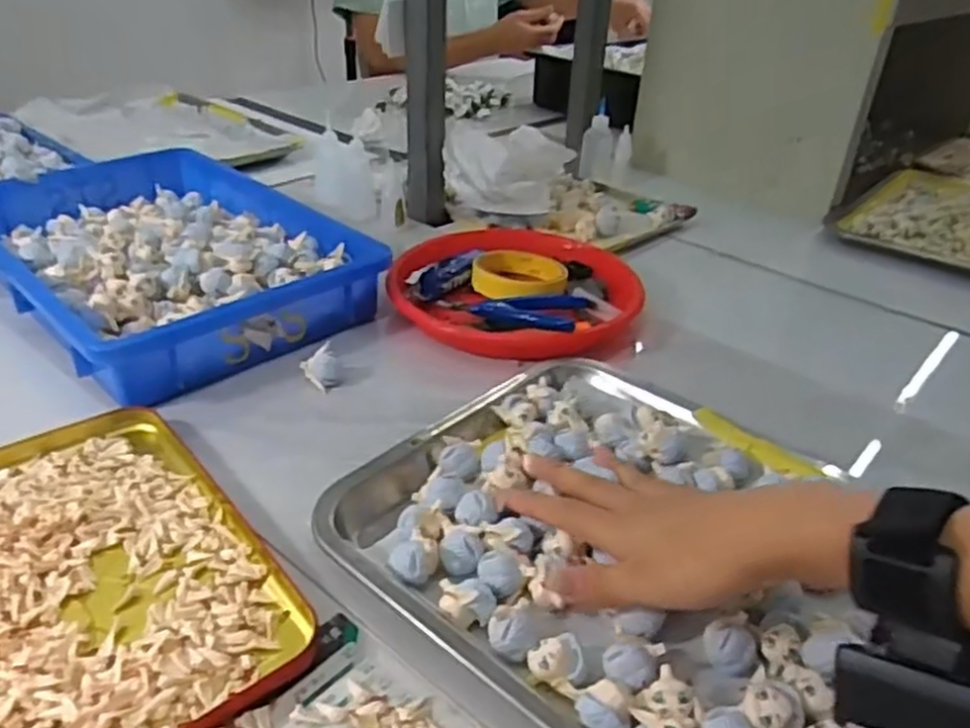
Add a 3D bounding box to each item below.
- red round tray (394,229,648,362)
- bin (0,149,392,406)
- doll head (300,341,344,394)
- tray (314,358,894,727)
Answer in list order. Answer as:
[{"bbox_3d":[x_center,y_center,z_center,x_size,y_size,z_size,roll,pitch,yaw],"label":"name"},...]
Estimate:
[{"bbox_3d":[0.030,-0.067,0.677,0.203,0.027,0.205,2,32,-1],"label":"red round tray"},{"bbox_3d":[-0.285,-0.104,0.681,0.368,0.051,0.245,29,40,35],"label":"bin"},{"bbox_3d":[-0.119,0.002,0.570,0.025,0.020,0.029,-25,41,-37],"label":"doll head"},{"bbox_3d":[0.103,0.108,0.419,0.351,0.044,0.247,30,42,34],"label":"tray"}]

